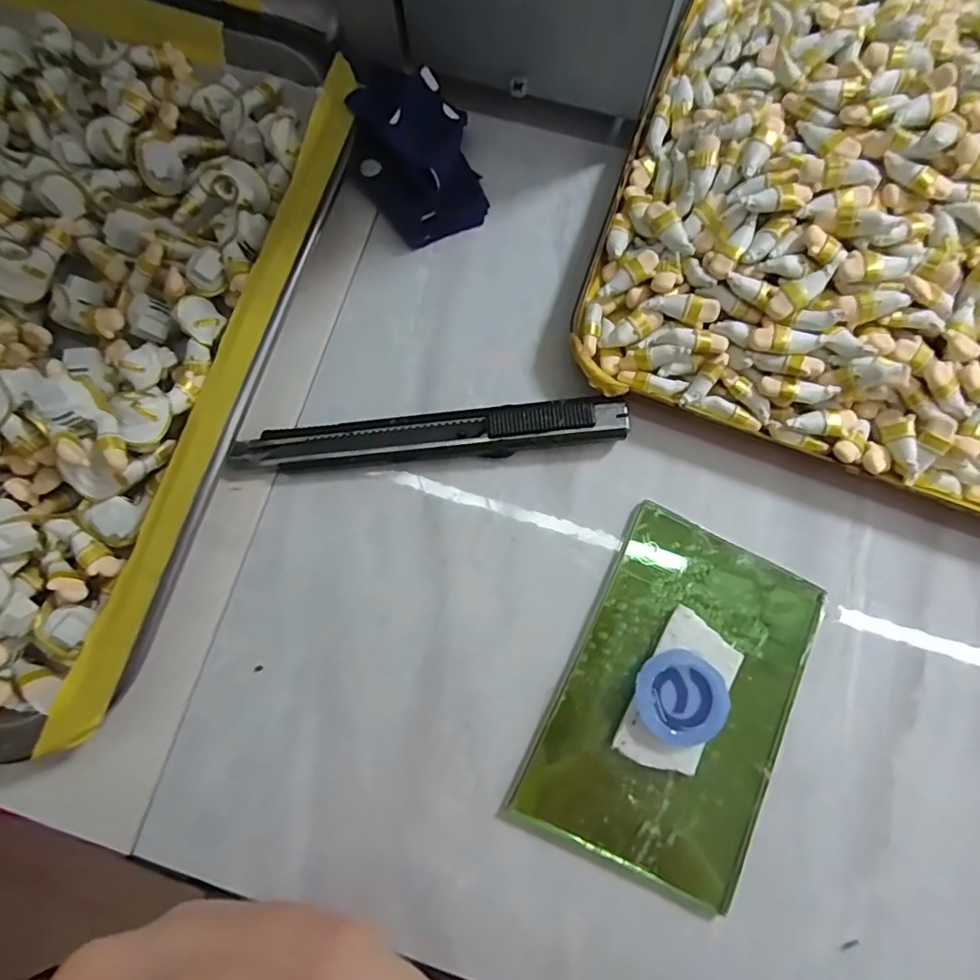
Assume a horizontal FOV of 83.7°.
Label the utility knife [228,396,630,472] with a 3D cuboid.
[{"bbox_3d":[-0.020,-0.018,0.187,0.131,0.011,0.016,-5,80,1],"label":"utility knife"}]

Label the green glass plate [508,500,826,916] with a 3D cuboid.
[{"bbox_3d":[0.059,0.064,0.169,0.066,0.008,0.103,25,82,7],"label":"green glass plate"}]

